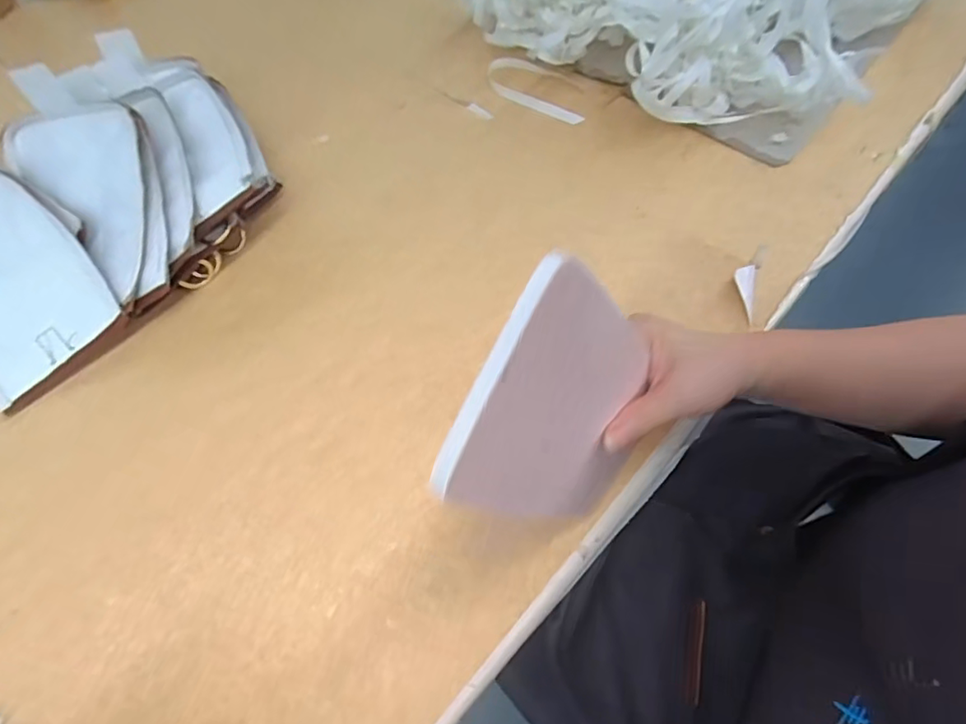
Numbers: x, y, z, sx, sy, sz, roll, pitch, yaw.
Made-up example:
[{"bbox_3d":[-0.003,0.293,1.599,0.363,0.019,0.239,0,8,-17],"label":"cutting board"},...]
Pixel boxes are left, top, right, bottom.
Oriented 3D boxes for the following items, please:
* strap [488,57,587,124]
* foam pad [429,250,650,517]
[{"bbox_3d":[0.055,-0.274,0.543,0.111,0.012,0.046,28,71,14],"label":"strap"},{"bbox_3d":[0.042,0.023,0.269,0.012,0.138,0.111,27,90,38],"label":"foam pad"}]

